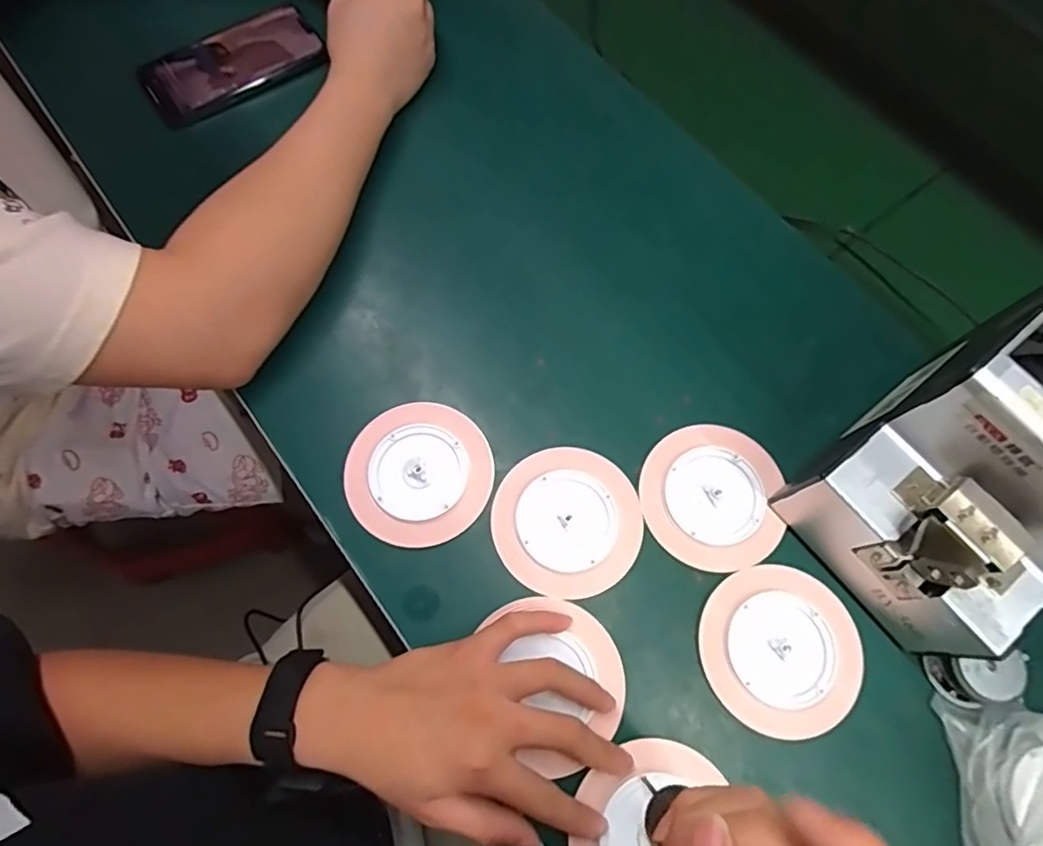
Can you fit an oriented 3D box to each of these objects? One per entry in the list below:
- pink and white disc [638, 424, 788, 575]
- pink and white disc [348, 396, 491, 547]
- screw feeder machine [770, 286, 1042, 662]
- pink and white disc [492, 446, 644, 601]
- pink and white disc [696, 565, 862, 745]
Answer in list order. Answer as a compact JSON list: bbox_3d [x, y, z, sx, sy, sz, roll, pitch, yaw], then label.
[{"bbox_3d":[0.133,0.051,0.402,0.096,0.004,0.100,1,69,-2],"label":"pink and white disc"},{"bbox_3d":[-0.071,0.034,0.406,0.097,0.005,0.100,1,69,-2],"label":"pink and white disc"},{"bbox_3d":[0.276,0.031,0.336,0.164,0.147,0.120,-35,74,-14],"label":"screw feeder machine"},{"bbox_3d":[0.032,0.066,0.394,0.097,0.005,0.100,1,69,-2],"label":"pink and white disc"},{"bbox_3d":[0.167,0.144,0.371,0.097,0.006,0.099,1,69,-2],"label":"pink and white disc"}]

